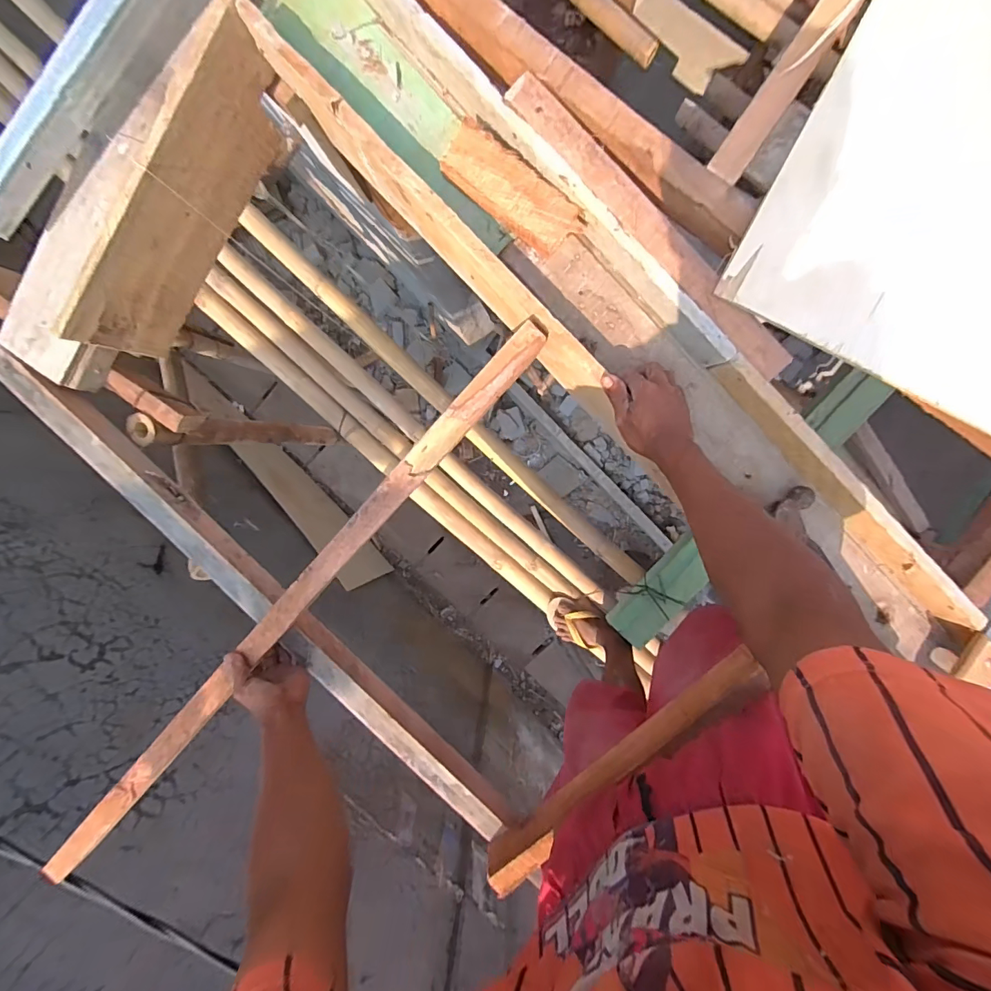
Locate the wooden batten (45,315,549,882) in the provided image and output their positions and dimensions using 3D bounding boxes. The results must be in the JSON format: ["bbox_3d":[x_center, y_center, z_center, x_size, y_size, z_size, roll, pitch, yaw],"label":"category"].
[{"bbox_3d":[-0.299,0.177,0.600,0.040,0.023,1.038,43,99,-3],"label":"wooden batten"}]

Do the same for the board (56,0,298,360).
[{"bbox_3d":[-0.423,-0.391,0.606,0.030,0.165,0.429,34,98,-2],"label":"board"}]

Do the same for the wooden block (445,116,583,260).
[{"bbox_3d":[0.019,-0.370,0.542,0.180,0.027,0.061,39,98,-3],"label":"wooden block"}]

